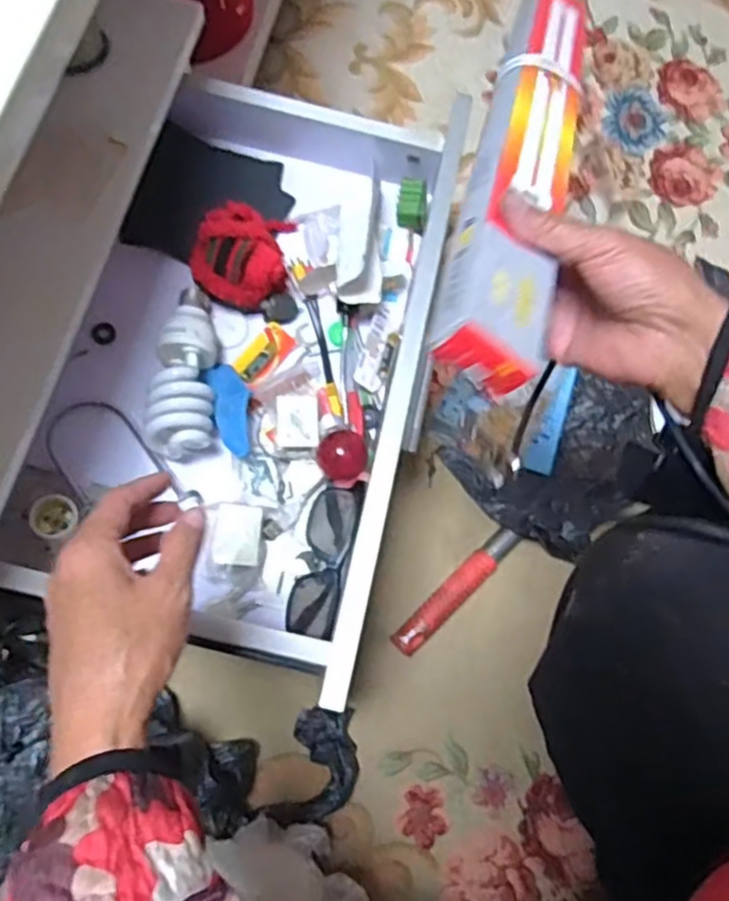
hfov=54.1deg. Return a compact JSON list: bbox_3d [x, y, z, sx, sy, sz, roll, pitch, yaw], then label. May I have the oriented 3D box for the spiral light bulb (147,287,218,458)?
[{"bbox_3d":[-0.155,-0.072,0.616,0.053,0.044,0.153,0,71,-4],"label":"spiral light bulb"}]

